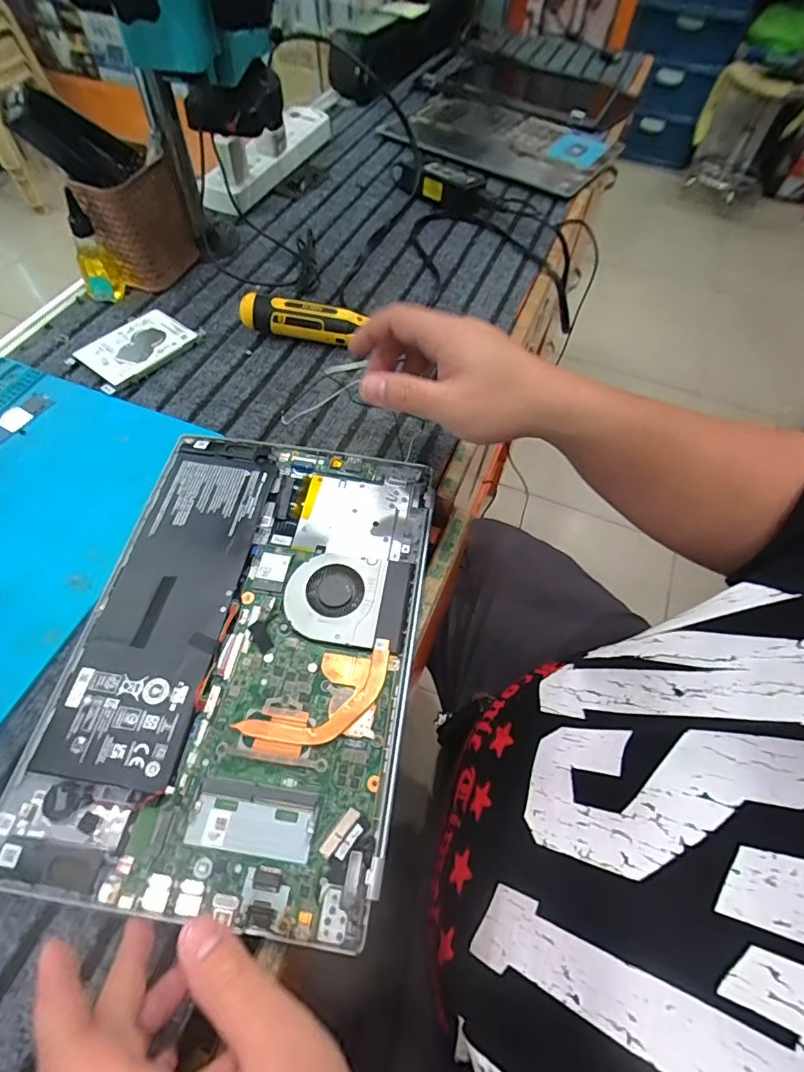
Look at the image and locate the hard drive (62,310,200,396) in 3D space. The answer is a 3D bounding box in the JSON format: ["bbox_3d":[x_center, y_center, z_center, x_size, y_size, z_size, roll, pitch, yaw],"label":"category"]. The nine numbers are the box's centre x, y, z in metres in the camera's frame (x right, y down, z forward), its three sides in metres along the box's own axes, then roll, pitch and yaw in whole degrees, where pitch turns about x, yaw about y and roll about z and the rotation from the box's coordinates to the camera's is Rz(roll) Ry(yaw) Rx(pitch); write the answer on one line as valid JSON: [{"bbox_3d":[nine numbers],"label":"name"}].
[{"bbox_3d":[-0.262,-0.185,0.500,0.068,0.014,0.104,35,64,17],"label":"hard drive"}]

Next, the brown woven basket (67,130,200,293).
[{"bbox_3d":[-0.269,-0.327,0.532,0.061,0.105,0.091,13,61,4],"label":"brown woven basket"}]

